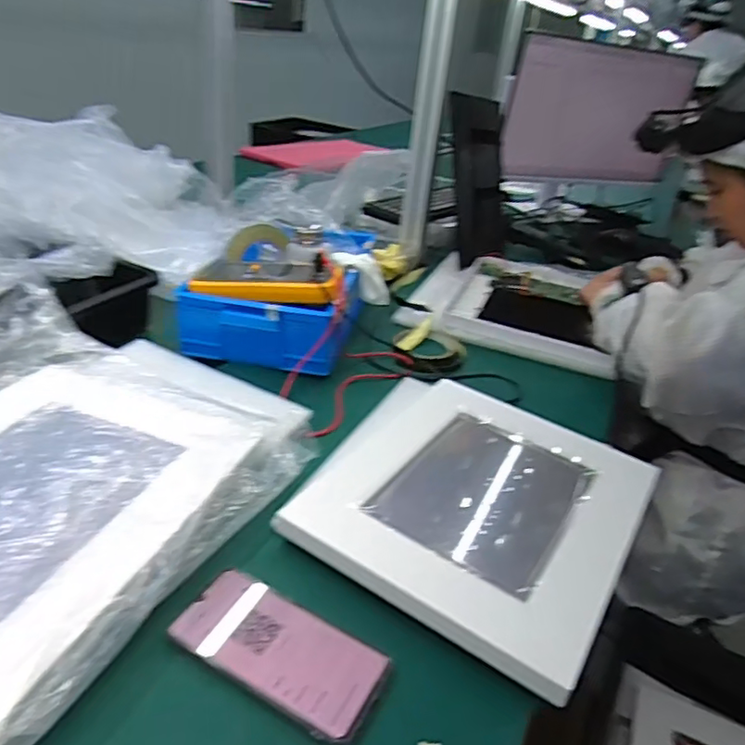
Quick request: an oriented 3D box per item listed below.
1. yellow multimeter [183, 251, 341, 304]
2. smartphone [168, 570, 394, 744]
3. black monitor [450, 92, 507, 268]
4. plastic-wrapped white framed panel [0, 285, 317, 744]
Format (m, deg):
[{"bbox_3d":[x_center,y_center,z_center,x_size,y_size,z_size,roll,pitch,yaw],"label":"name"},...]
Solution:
[{"bbox_3d":[-0.125,-0.111,0.741,0.178,0.047,0.077,9,29,3],"label":"yellow multimeter"},{"bbox_3d":[-0.065,0.192,0.427,0.148,0.011,0.072,20,32,22],"label":"smartphone"},{"bbox_3d":[0.207,-0.360,1.142,0.030,0.279,0.232,6,20,29],"label":"black monitor"},{"bbox_3d":[-0.263,0.073,0.515,0.346,0.042,0.415,17,32,13],"label":"plastic-wrapped white framed panel"}]

